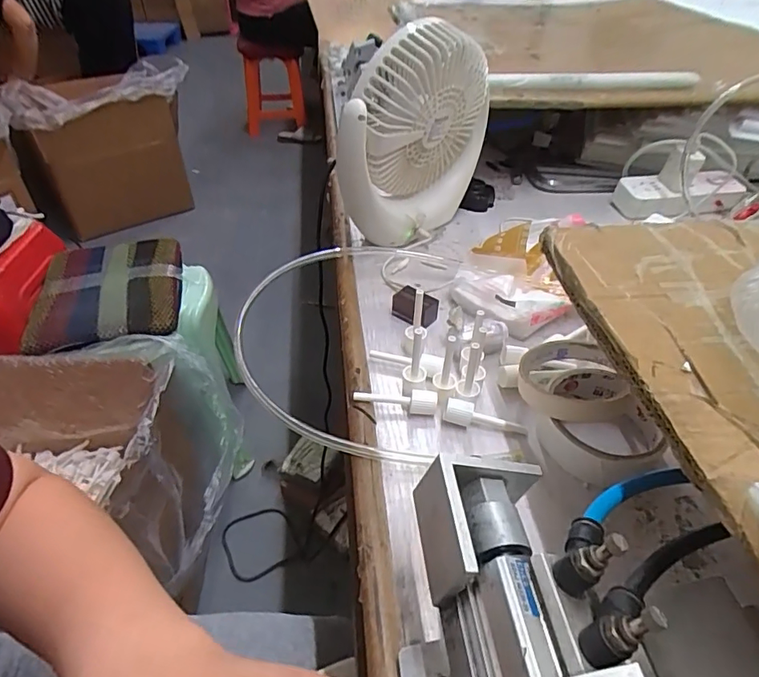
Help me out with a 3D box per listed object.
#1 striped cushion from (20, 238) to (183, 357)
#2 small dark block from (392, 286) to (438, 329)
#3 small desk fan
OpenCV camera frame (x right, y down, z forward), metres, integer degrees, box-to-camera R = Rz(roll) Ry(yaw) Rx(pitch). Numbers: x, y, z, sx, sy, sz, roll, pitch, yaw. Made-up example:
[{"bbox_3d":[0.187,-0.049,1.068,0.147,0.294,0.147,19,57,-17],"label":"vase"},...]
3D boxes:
[{"bbox_3d":[-0.503,-0.089,0.939,0.242,0.034,0.314,-9,42,-10],"label":"striped cushion"},{"bbox_3d":[0.034,-0.031,0.481,0.042,0.026,0.021,17,44,19],"label":"small dark block"},{"bbox_3d":[0.037,-0.209,0.543,0.089,0.210,0.179,29,49,29],"label":"small desk fan"}]

